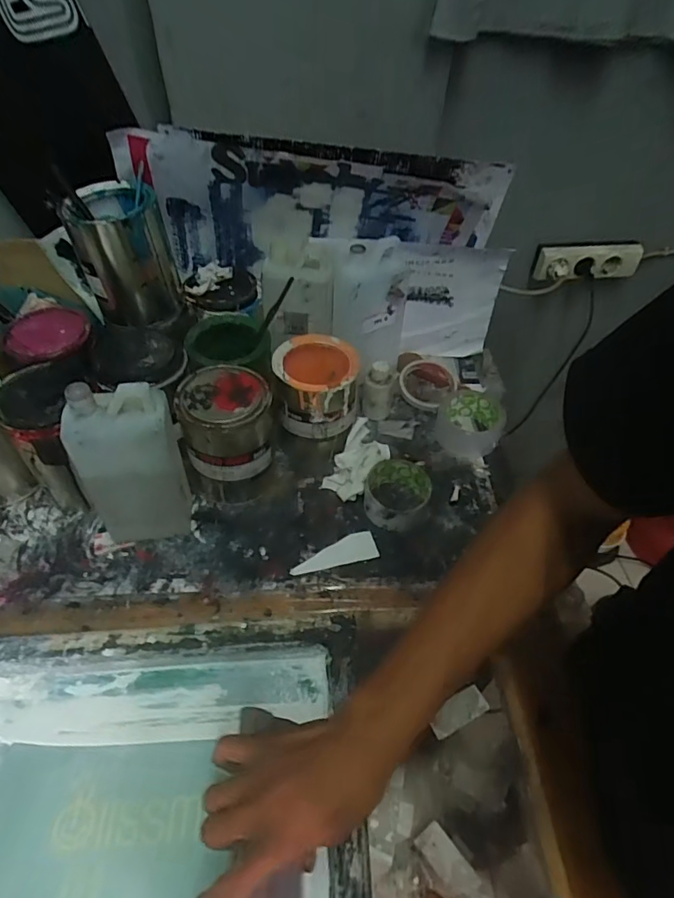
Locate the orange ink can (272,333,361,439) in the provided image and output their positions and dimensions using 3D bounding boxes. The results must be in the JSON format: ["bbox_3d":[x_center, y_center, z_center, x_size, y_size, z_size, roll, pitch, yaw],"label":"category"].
[{"bbox_3d":[-0.026,-0.085,0.672,0.101,0.082,0.108,2,49,-2],"label":"orange ink can"}]

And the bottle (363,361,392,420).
[{"bbox_3d":[0.058,-0.082,0.729,0.038,0.083,0.030,5,49,1],"label":"bottle"}]

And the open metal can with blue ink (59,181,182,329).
[{"bbox_3d":[-0.266,-0.243,0.643,0.100,0.140,0.099,0,49,0],"label":"open metal can with blue ink"}]

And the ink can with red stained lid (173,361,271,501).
[{"bbox_3d":[-0.134,-0.014,0.642,0.110,0.147,0.106,-11,50,-11],"label":"ink can with red stained lid"}]

